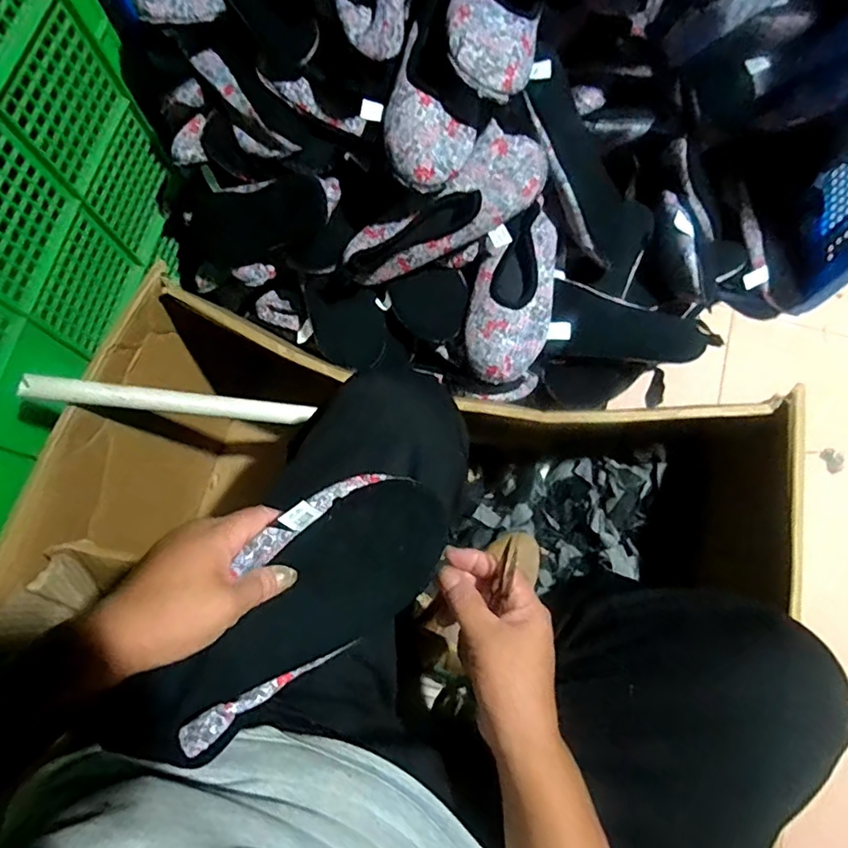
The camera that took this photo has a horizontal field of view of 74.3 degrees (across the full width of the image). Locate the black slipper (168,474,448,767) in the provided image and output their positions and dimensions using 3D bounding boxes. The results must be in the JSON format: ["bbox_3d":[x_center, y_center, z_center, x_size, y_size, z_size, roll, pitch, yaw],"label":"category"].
[{"bbox_3d":[-0.080,0.117,0.367,0.216,0.050,0.103,-34,101,-12],"label":"black slipper"}]

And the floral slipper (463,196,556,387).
[{"bbox_3d":[0.107,-0.158,0.678,0.096,0.055,0.221,10,83,3],"label":"floral slipper"}]

